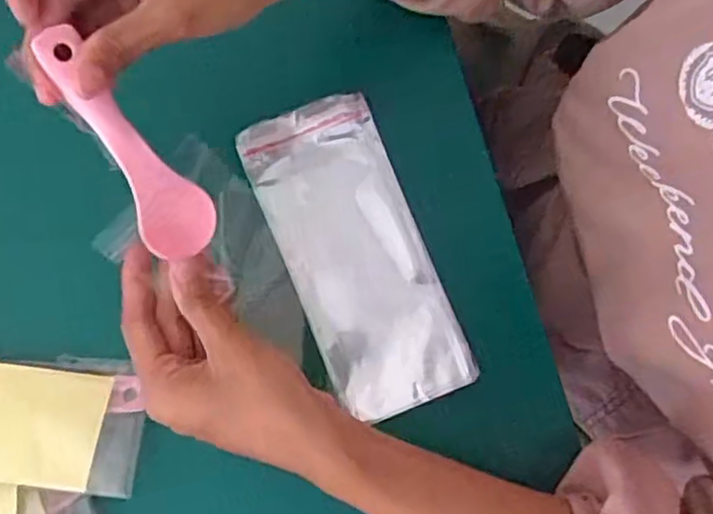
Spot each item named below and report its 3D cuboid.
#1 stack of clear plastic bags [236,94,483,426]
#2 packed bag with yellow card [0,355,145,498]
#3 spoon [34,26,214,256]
[{"bbox_3d":[-0.001,-0.003,0.379,0.078,0.009,0.180,-22,78,-7],"label":"stack of clear plastic bags"},{"bbox_3d":[-0.175,0.086,0.356,0.117,0.009,0.070,9,65,-5],"label":"packed bag with yellow card"},{"bbox_3d":[-0.101,-0.048,0.293,0.033,0.006,0.109,-35,113,-9],"label":"spoon"}]

